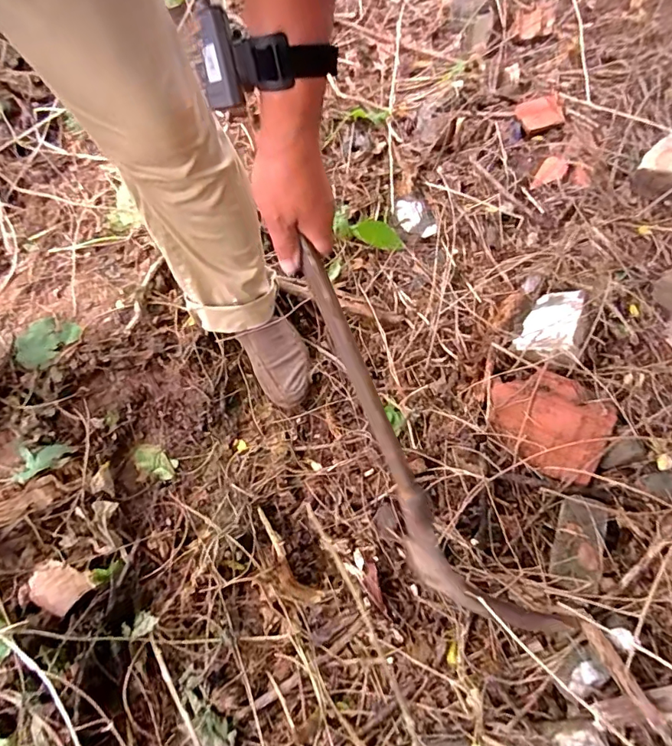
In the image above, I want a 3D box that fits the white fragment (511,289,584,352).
[{"bbox_3d":[0.336,-0.088,0.746,0.089,0.025,0.121,5,56,54],"label":"white fragment"}]

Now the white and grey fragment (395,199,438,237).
[{"bbox_3d":[0.159,-0.311,0.947,0.070,0.018,0.090,-11,64,-4],"label":"white and grey fragment"}]

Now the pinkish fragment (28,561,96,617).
[{"bbox_3d":[-0.376,0.289,0.644,0.070,0.020,0.056,35,48,-3],"label":"pinkish fragment"}]

